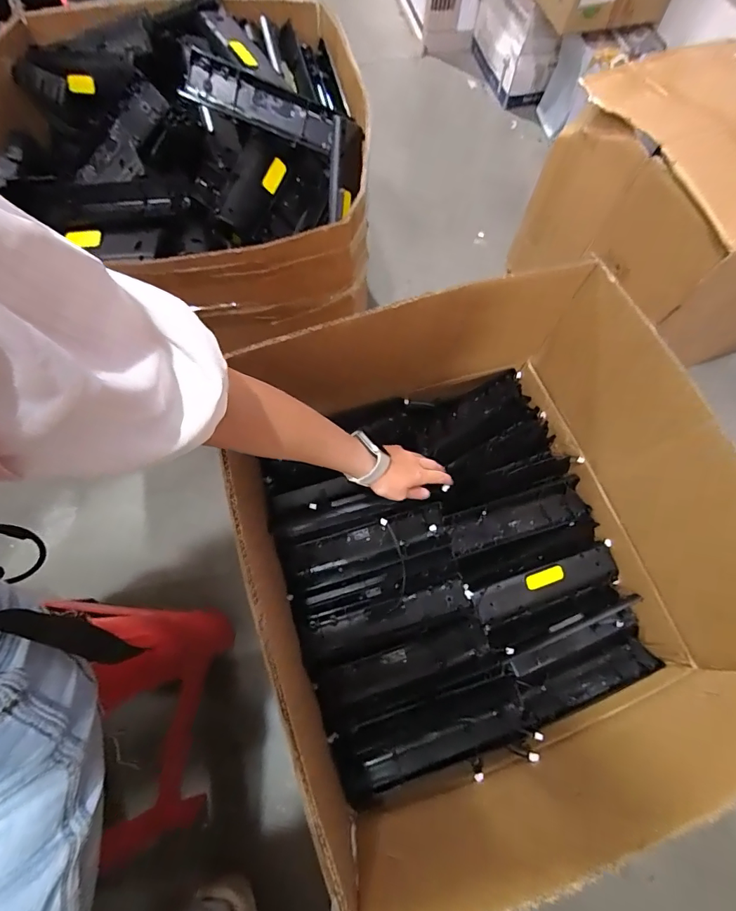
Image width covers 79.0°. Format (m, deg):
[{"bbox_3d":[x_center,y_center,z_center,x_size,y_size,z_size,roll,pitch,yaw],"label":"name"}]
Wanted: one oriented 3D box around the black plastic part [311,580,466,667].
[{"bbox_3d":[0.030,0.240,0.656,0.233,0.025,0.058,-15,70,-8],"label":"black plastic part"}]

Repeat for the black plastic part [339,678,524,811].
[{"bbox_3d":[0.090,0.387,0.620,0.258,0.027,0.085,-18,70,-9],"label":"black plastic part"}]

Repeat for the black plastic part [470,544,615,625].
[{"bbox_3d":[0.291,0.211,0.727,0.246,0.033,0.055,-16,70,-8],"label":"black plastic part"}]

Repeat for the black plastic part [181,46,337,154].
[{"bbox_3d":[-0.162,-0.532,0.675,0.231,0.047,0.064,18,68,-9],"label":"black plastic part"}]

